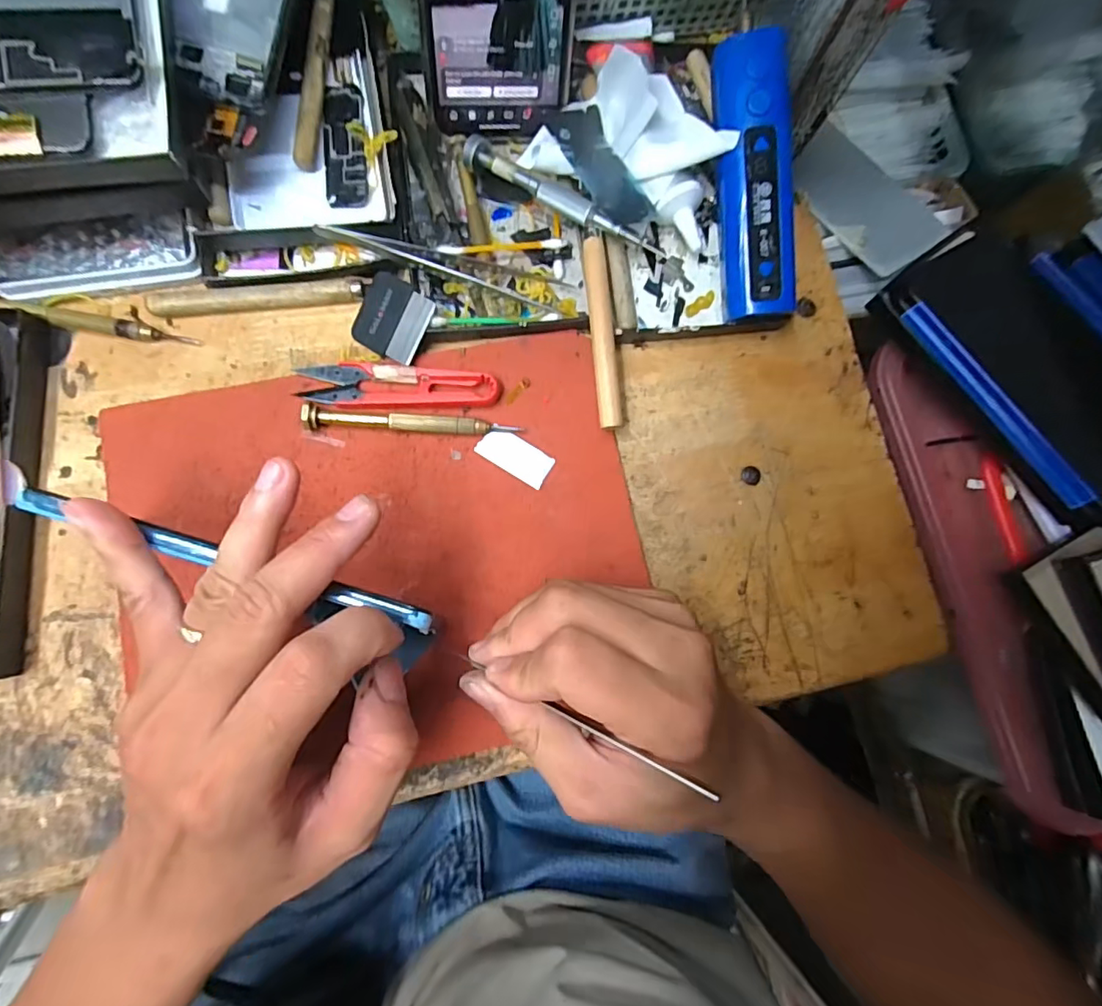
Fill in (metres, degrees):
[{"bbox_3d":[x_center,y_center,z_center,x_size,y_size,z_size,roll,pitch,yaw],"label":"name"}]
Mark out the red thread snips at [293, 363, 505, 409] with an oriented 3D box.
[{"bbox_3d":[-0.077,-0.060,0.283,0.101,0.009,0.022,2,81,-5],"label":"red thread snips"}]

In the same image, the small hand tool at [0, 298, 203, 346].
[{"bbox_3d":[-0.233,-0.092,0.278,0.103,0.014,0.009,8,81,-4],"label":"small hand tool"}]

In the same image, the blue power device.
[{"bbox_3d":[0.102,-0.159,0.275,0.032,0.024,0.124,-9,102,-7],"label":"blue power device"}]

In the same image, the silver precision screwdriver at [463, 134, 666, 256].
[{"bbox_3d":[0.004,-0.155,0.283,0.118,0.008,0.015,34,81,11],"label":"silver precision screwdriver"}]

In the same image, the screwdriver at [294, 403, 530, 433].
[{"bbox_3d":[-0.069,-0.041,0.281,0.105,0.011,0.010,1,81,-5],"label":"screwdriver"}]

